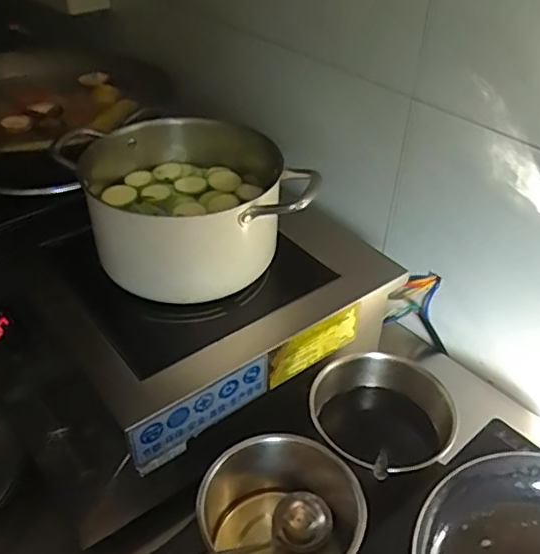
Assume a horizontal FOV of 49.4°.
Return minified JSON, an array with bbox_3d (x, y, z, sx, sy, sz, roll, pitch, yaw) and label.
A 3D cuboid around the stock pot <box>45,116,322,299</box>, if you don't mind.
[{"bbox_3d":[-0.105,-0.098,0.767,0.248,0.149,0.240,-14,42,-17],"label":"stock pot"}]

